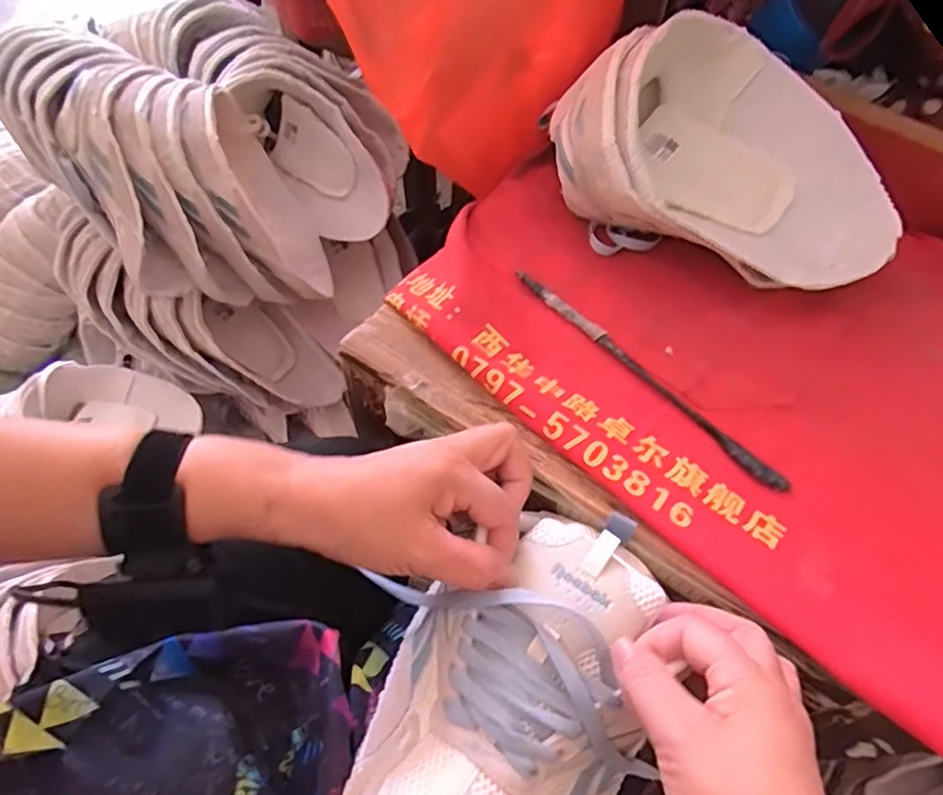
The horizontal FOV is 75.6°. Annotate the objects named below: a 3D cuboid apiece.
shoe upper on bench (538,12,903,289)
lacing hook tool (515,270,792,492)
[{"bbox_3d":[0.185,-0.170,0.455,0.174,0.106,0.251,-40,67,-22],"label":"shoe upper on bench"},{"bbox_3d":[0.118,-0.020,0.425,0.014,0.008,0.235,-37,66,-21],"label":"lacing hook tool"}]

